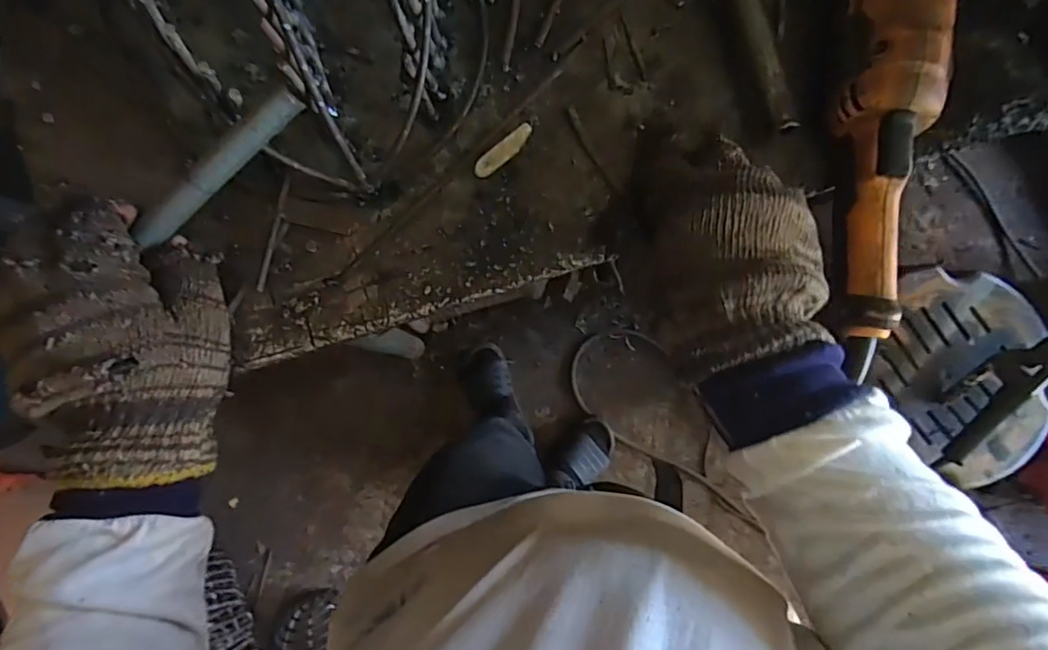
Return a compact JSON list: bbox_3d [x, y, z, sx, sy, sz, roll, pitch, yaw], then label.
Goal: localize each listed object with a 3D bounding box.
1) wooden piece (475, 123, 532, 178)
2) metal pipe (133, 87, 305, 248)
[{"bbox_3d":[-0.013,-0.117,0.382,0.049,0.006,0.012,-43,87,-3],"label":"wooden piece"},{"bbox_3d":[-0.175,-0.090,0.323,0.121,0.016,0.014,-38,87,10],"label":"metal pipe"}]

